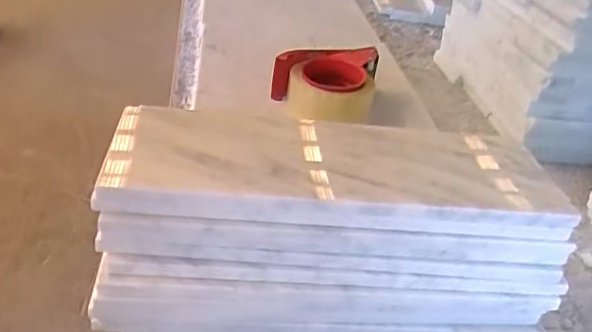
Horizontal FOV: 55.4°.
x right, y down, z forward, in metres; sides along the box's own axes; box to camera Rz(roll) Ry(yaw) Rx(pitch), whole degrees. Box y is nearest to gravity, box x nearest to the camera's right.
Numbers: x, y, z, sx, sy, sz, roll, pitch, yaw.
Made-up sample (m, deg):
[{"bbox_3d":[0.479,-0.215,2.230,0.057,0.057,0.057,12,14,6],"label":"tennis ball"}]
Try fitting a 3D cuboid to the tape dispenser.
[{"bbox_3d":[0.032,-0.096,0.657,0.117,0.061,0.102,10,31,3],"label":"tape dispenser"}]

